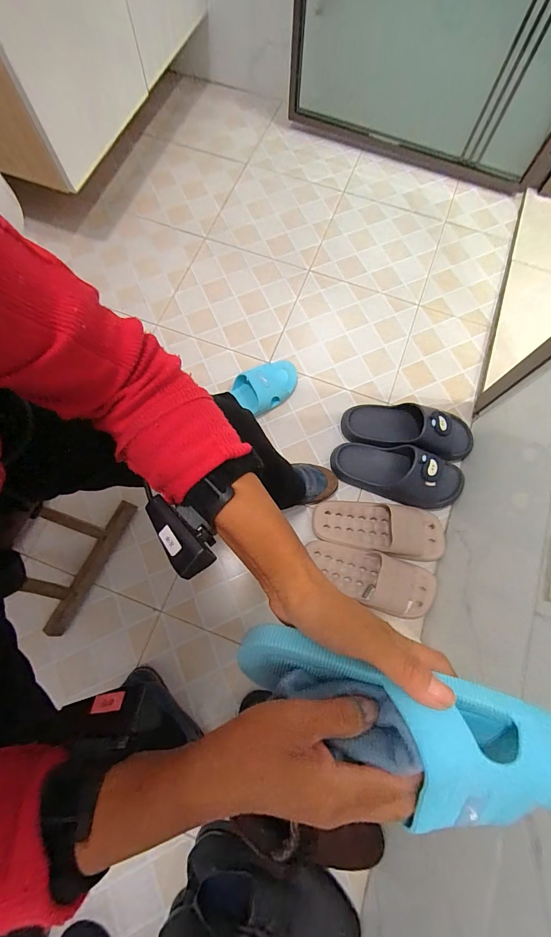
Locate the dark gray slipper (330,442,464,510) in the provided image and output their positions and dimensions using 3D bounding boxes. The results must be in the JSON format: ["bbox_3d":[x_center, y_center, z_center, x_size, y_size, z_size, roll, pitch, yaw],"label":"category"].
[{"bbox_3d":[0.256,0.012,0.739,0.272,0.087,0.115,14,74,3],"label":"dark gray slipper"}]

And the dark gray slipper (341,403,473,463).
[{"bbox_3d":[0.293,-0.086,0.765,0.280,0.076,0.116,10,74,1],"label":"dark gray slipper"}]

